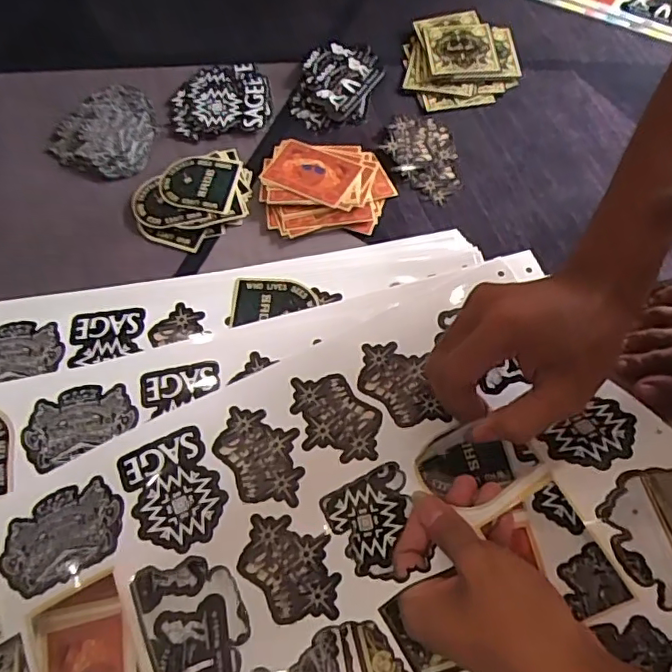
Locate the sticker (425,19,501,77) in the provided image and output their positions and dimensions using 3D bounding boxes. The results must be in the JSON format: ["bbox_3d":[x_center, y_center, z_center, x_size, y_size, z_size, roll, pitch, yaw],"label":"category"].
[{"bbox_3d":[0.125,-0.288,0.570,0.065,0.008,0.069,-5,68,-1],"label":"sticker"}]

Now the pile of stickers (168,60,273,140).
[{"bbox_3d":[-0.115,-0.233,0.557,0.096,0.006,0.084,-9,65,-2],"label":"pile of stickers"}]

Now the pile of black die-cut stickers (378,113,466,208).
[{"bbox_3d":[0.080,-0.164,0.518,0.062,0.006,0.100,-16,66,-5],"label":"pile of black die-cut stickers"}]

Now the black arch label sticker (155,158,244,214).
[{"bbox_3d":[-0.125,-0.135,0.510,0.070,0.005,0.062,4,64,-1],"label":"black arch label sticker"}]

